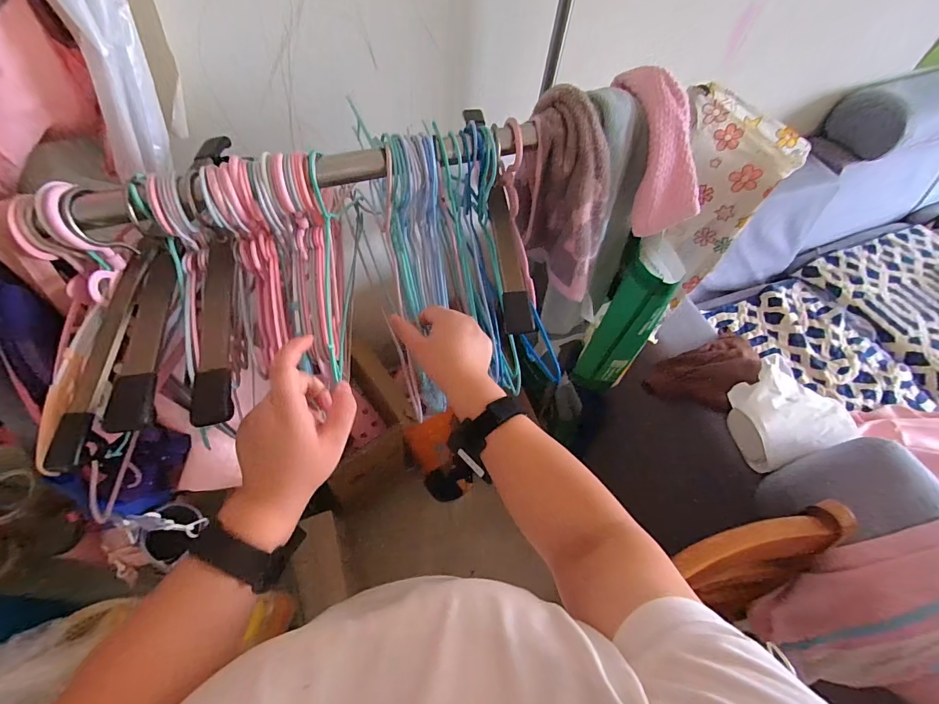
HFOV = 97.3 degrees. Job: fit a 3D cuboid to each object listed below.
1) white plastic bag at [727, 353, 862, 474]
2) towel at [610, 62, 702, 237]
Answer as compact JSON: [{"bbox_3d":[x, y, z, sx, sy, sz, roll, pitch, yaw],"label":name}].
[{"bbox_3d":[0.570,0.109,0.772,0.175,0.087,0.180,-14,58,-12],"label":"white plastic bag"},{"bbox_3d":[0.231,-0.243,0.506,0.058,0.187,0.072,-22,21,-18],"label":"towel"}]

